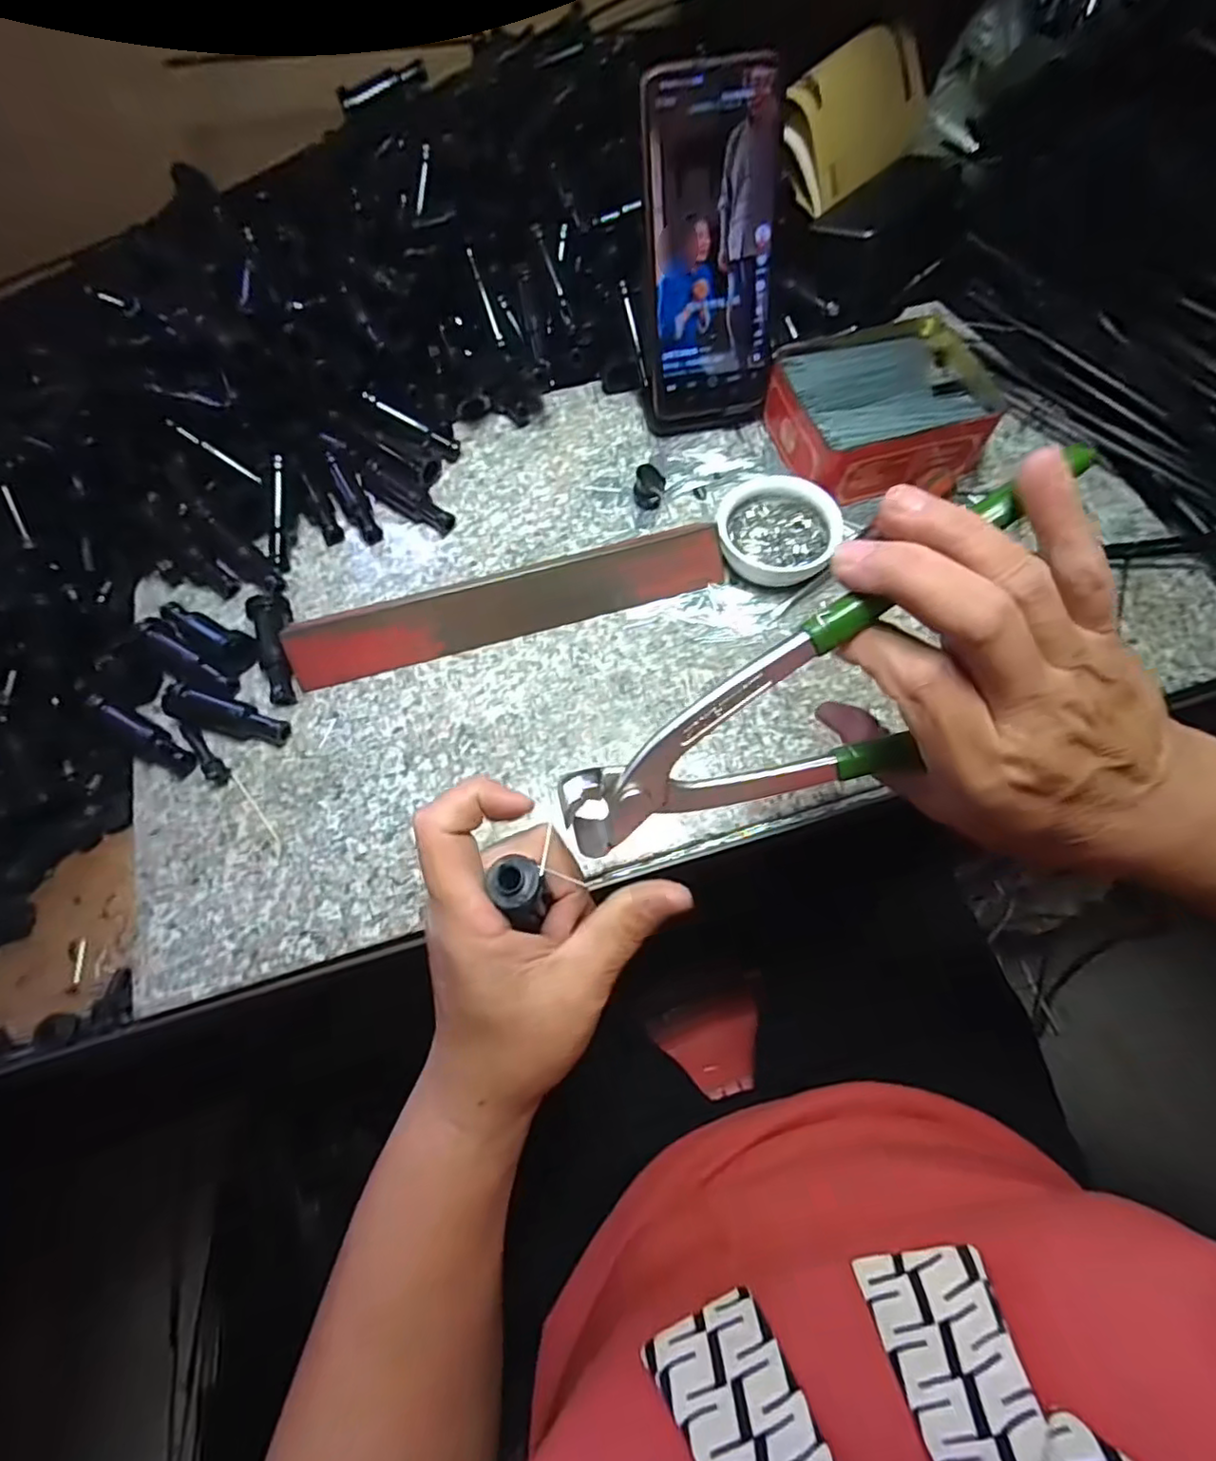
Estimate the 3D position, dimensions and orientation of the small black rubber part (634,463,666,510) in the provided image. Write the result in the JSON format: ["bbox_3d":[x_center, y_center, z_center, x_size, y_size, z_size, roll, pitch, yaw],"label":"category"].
[{"bbox_3d":[0.027,-0.160,0.414,0.017,0.022,0.021,13,67,8],"label":"small black rubber part"}]

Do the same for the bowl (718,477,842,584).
[{"bbox_3d":[0.104,-0.123,0.392,0.069,0.019,0.068,-1,65,2],"label":"bowl"}]

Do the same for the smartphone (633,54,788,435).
[{"bbox_3d":[0.062,-0.277,0.381,0.080,0.172,0.006,-9,42,-4],"label":"smartphone"}]

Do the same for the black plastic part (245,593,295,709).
[{"bbox_3d":[-0.193,-0.047,0.372,0.020,0.019,0.068,-18,66,-6],"label":"black plastic part"}]

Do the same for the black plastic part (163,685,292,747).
[{"bbox_3d":[-0.213,-0.011,0.349,0.071,0.017,0.016,13,66,6],"label":"black plastic part"}]

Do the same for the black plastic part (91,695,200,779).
[{"bbox_3d":[-0.255,0.004,0.349,0.064,0.019,0.014,28,70,14],"label":"black plastic part"}]

